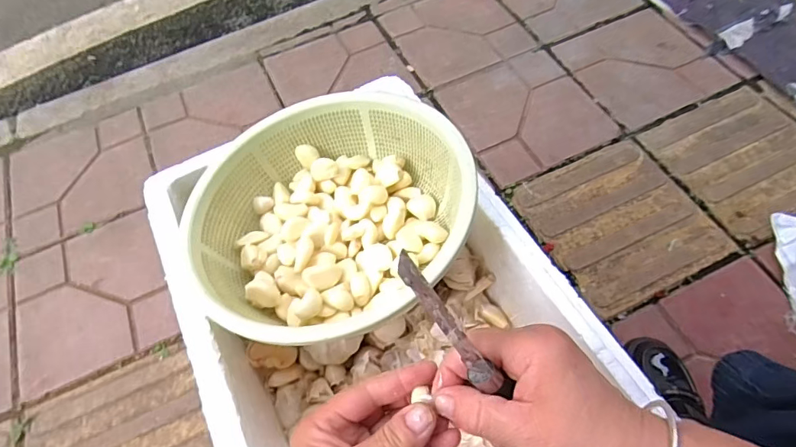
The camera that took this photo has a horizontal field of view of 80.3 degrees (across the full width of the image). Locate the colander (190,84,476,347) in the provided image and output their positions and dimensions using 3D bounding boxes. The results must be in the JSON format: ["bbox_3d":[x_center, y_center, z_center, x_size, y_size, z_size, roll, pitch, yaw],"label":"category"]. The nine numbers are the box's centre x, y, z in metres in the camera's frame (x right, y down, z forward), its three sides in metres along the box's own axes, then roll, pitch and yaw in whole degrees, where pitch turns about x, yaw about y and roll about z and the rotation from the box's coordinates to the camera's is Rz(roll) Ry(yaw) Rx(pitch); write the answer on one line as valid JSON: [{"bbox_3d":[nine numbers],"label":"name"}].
[{"bbox_3d":[-0.068,-0.021,0.437,0.239,0.089,0.208,-26,64,-10],"label":"colander"}]

